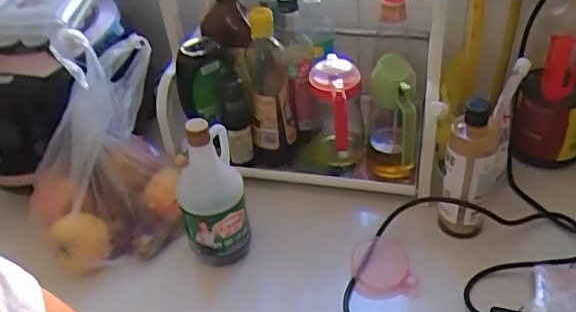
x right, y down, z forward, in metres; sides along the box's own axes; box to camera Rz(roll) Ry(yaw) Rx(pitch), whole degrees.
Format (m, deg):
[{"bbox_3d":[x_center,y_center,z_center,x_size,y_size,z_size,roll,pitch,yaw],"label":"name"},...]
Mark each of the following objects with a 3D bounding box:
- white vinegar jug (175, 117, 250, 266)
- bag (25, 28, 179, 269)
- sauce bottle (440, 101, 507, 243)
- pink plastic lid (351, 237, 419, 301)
[{"bbox_3d":[-0.105,0.046,0.765,0.084,0.210,0.087,-14,39,-9],"label":"white vinegar jug"},{"bbox_3d":[-0.264,-0.006,0.795,0.209,0.254,0.187,-24,42,-21],"label":"bag"},{"bbox_3d":[0.240,0.023,0.749,0.069,0.199,0.065,9,41,18],"label":"sauce bottle"},{"bbox_3d":[0.126,0.147,0.764,0.078,0.032,0.086,-5,39,2],"label":"pink plastic lid"}]

